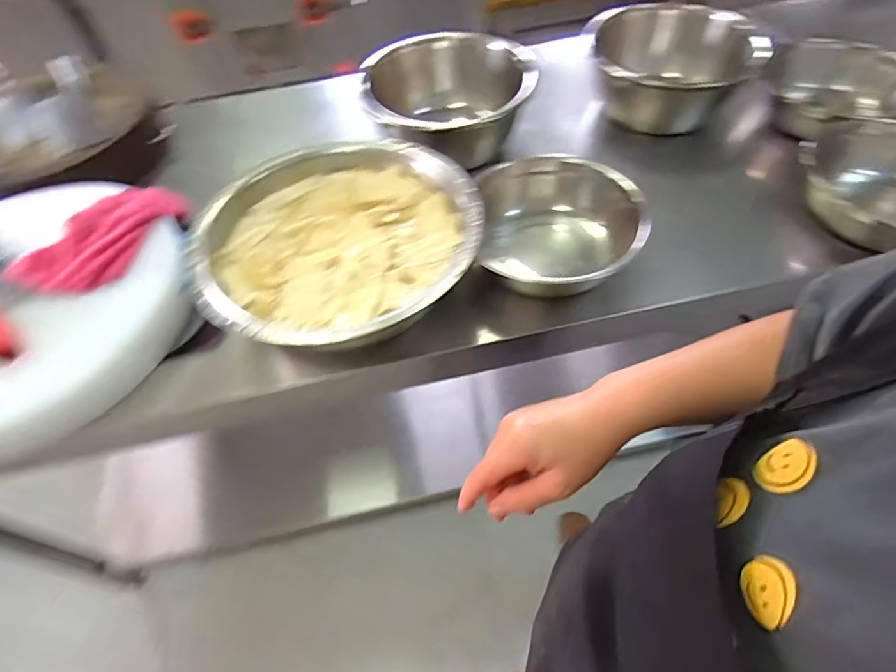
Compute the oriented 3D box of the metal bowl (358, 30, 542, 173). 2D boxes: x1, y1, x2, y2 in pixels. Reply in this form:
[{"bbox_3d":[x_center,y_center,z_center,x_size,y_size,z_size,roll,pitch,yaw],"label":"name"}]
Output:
[{"bbox_3d":[-0.006,-0.422,0.918,0.281,0.138,0.306,15,57,14],"label":"metal bowl"}]

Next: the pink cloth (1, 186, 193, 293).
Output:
[{"bbox_3d":[-0.507,-0.144,0.745,0.069,0.084,0.251,20,59,12],"label":"pink cloth"}]

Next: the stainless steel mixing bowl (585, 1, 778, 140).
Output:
[{"bbox_3d":[0.412,-0.513,0.956,0.295,0.126,0.316,7,55,9],"label":"stainless steel mixing bowl"}]

